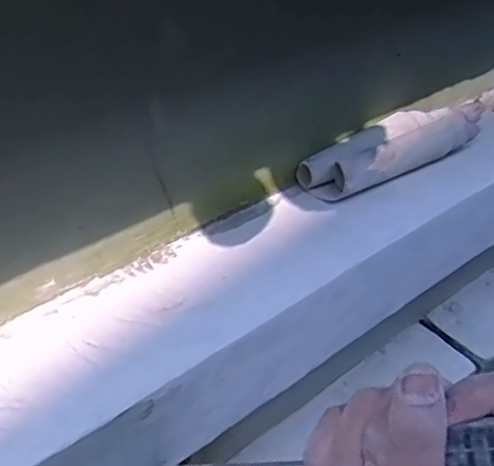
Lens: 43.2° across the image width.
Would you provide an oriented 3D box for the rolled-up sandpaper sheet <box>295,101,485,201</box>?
[{"bbox_3d":[0.116,-0.064,0.453,0.169,0.030,0.040,-21,43,-25],"label":"rolled-up sandpaper sheet"}]

